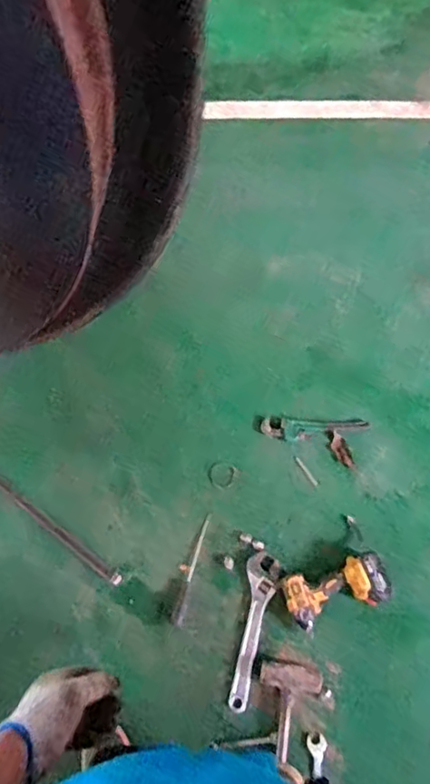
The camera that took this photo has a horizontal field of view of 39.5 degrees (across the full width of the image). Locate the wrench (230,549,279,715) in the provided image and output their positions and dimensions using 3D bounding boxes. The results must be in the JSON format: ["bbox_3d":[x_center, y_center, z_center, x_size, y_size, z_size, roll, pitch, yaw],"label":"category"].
[{"bbox_3d":[0.091,0.566,1.440,0.075,0.017,0.360,11,62,7],"label":"wrench"}]

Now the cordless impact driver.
[{"bbox_3d":[0.293,0.472,1.442,0.243,0.077,0.136,-21,63,-10],"label":"cordless impact driver"}]

